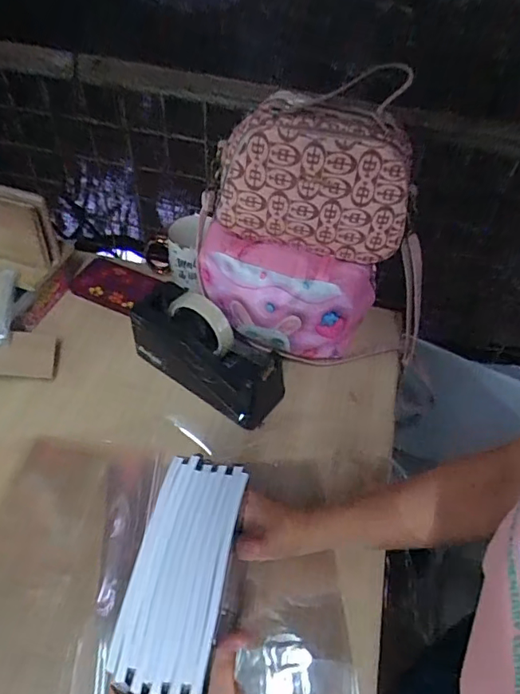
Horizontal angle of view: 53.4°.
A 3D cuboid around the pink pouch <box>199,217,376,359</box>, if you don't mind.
[{"bbox_3d":[0.033,-0.053,0.685,0.216,0.172,0.068,8,50,3],"label":"pink pouch"}]

